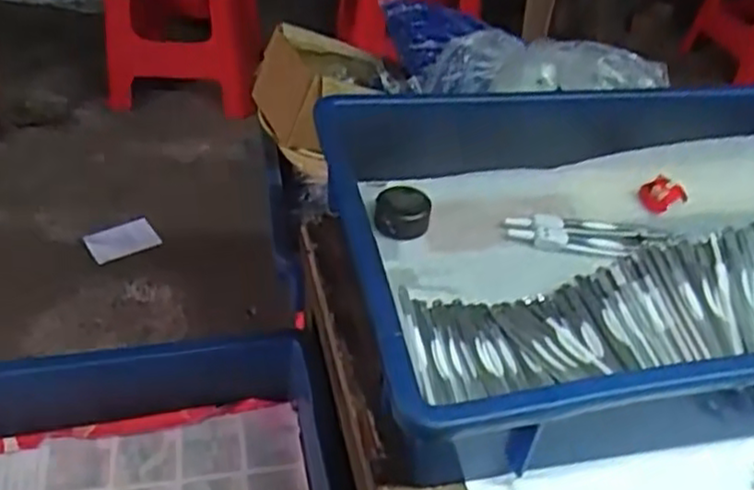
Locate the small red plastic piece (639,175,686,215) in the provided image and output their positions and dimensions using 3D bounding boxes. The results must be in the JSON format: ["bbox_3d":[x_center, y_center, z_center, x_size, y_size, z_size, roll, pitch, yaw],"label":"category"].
[{"bbox_3d":[0.208,-0.038,0.538,0.030,0.016,0.023,-22,47,-29],"label":"small red plastic piece"}]

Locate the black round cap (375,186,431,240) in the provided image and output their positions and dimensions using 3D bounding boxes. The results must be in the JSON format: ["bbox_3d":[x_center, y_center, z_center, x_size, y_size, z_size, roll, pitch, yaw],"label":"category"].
[{"bbox_3d":[0.018,-0.023,0.506,0.037,0.027,0.037,3,39,-3],"label":"black round cap"}]

